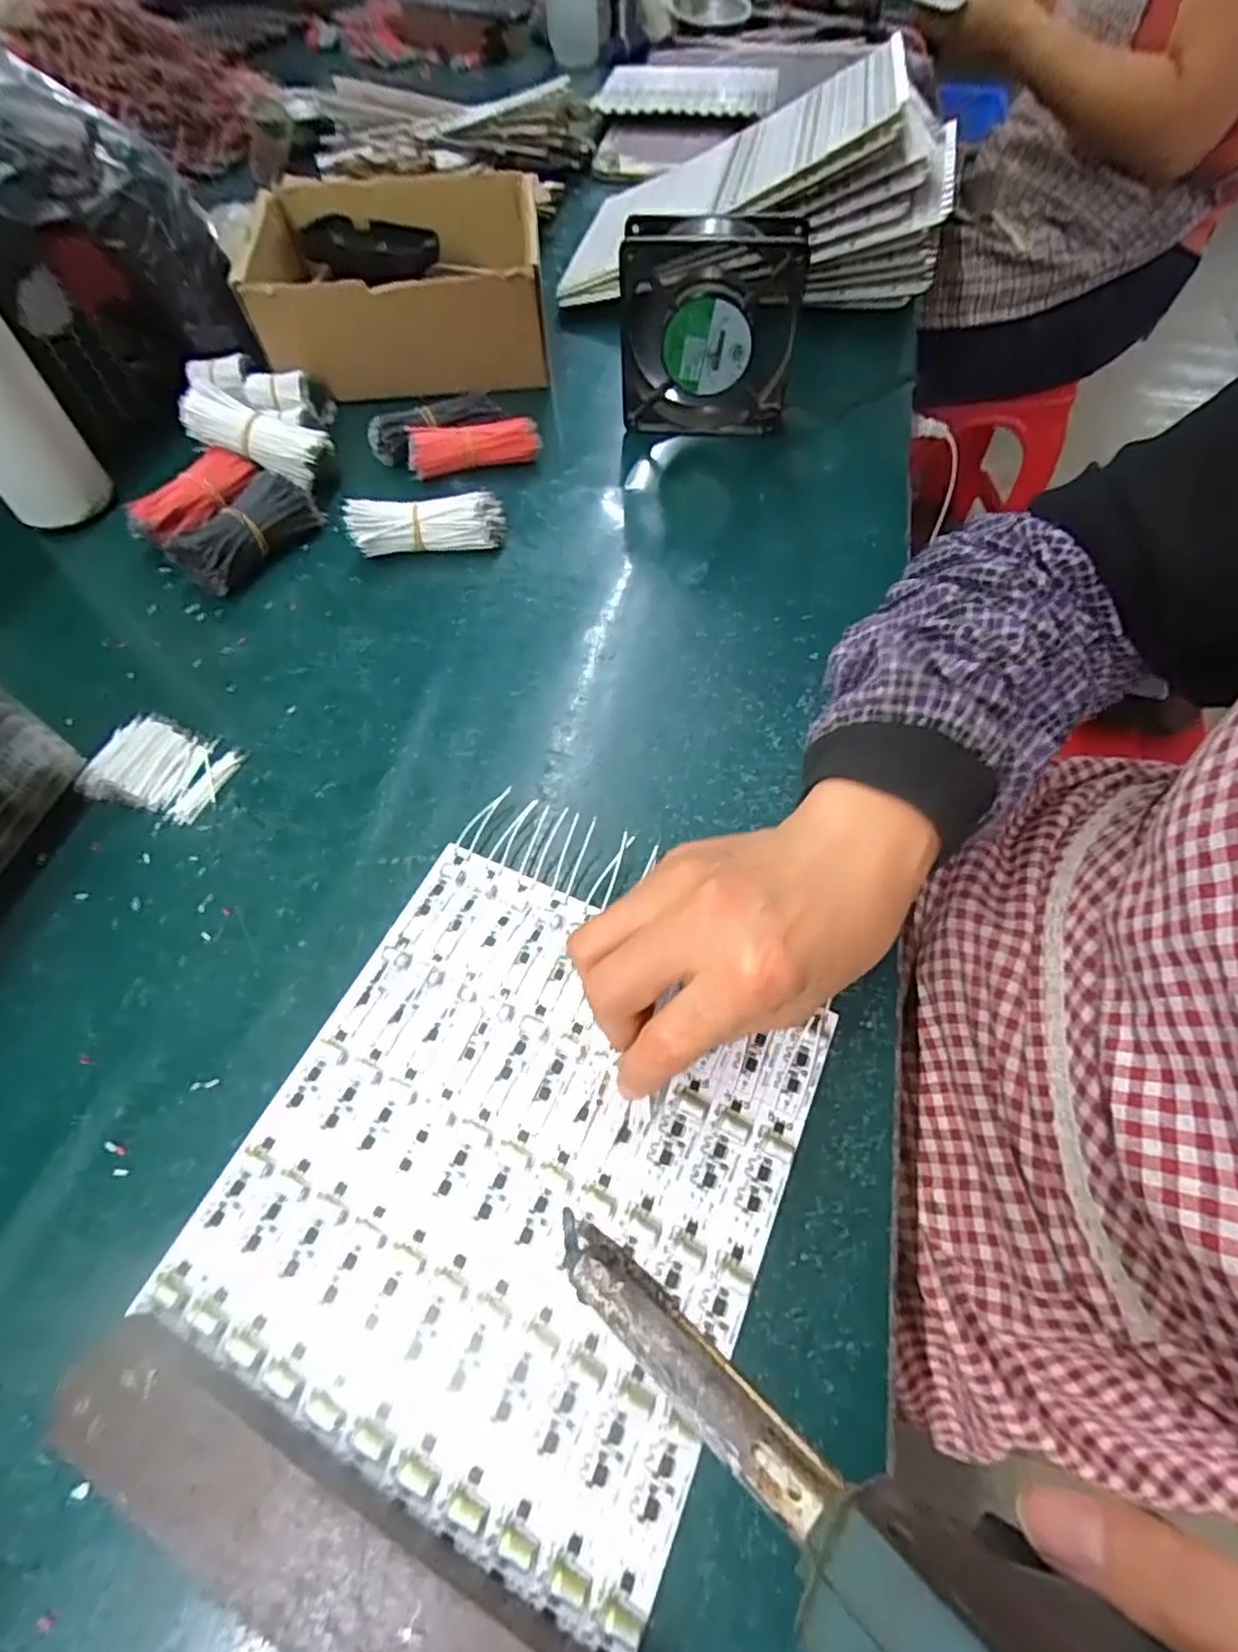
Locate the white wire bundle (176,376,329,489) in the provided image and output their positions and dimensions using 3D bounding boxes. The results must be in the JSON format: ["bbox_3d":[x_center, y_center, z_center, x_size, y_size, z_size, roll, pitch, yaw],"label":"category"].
[{"bbox_3d":[-0.254,-0.277,0.472,0.093,0.030,0.035,22,60,-6],"label":"white wire bundle"}]

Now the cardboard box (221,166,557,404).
[{"bbox_3d":[-0.187,-0.479,0.578,0.228,0.071,0.243,-5,59,-2],"label":"cardboard box"}]

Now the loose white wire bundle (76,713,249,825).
[{"bbox_3d":[-0.248,-0.032,0.364,0.072,0.012,0.053,17,60,11],"label":"loose white wire bundle"}]

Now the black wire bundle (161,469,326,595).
[{"bbox_3d":[-0.249,-0.194,0.443,0.040,0.035,0.097,29,63,18],"label":"black wire bundle"}]

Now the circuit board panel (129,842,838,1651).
[{"bbox_3d":[-0.040,0.127,0.262,0.193,0.006,0.200,22,61,14],"label":"circuit board panel"}]

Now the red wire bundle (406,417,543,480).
[{"bbox_3d":[-0.106,-0.279,0.489,0.093,0.021,0.033,-11,59,-5],"label":"red wire bundle"}]

